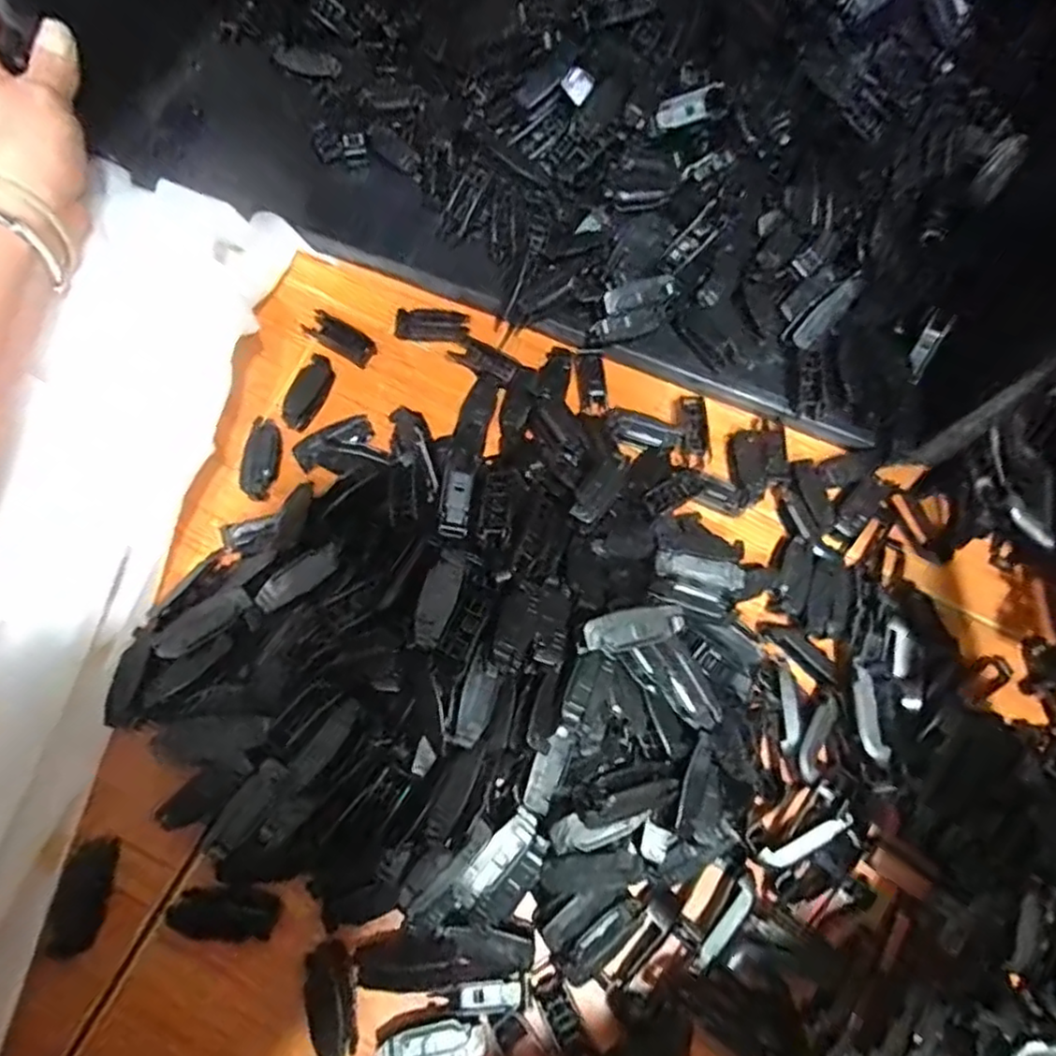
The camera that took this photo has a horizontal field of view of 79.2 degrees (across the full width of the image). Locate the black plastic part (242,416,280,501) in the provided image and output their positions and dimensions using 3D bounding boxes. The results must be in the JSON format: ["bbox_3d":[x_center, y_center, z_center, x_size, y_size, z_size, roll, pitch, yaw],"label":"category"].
[{"bbox_3d":[-0.161,-0.041,0.383,0.012,0.021,0.049,-6,78,41],"label":"black plastic part"}]

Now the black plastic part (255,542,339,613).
[{"bbox_3d":[-0.120,0.025,0.334,0.047,0.004,0.018,-32,76,-14],"label":"black plastic part"}]

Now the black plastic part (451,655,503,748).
[{"bbox_3d":[-0.024,0.082,0.297,0.017,0.007,0.039,20,74,5],"label":"black plastic part"}]

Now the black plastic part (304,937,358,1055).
[{"bbox_3d":[-0.093,0.223,0.299,0.024,0.010,0.050,0,71,-5],"label":"black plastic part"}]

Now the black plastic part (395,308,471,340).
[{"bbox_3d":[-0.064,-0.135,0.424,0.047,0.008,0.021,0,71,-5],"label":"black plastic part"}]

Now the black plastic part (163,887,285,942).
[{"bbox_3d":[-0.147,0.185,0.308,0.054,0.009,0.024,5,71,-3],"label":"black plastic part"}]

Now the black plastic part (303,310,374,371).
[{"bbox_3d":[-0.123,-0.125,0.421,0.048,0.008,0.022,30,71,6],"label":"black plastic part"}]

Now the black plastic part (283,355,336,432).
[{"bbox_3d":[-0.139,-0.087,0.405,0.020,0.010,0.051,16,70,1],"label":"black plastic part"}]

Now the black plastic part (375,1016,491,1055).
[{"bbox_3d":[-0.043,0.240,0.294,0.049,0.017,0.019,-8,72,-7],"label":"black plastic part"}]

